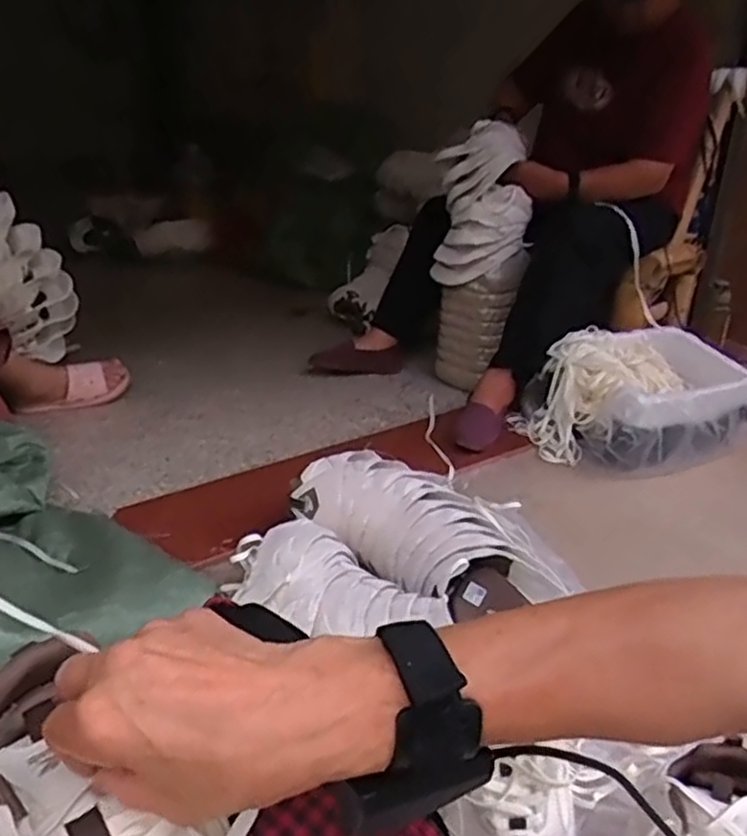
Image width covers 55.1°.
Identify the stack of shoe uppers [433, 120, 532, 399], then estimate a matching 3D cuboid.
[{"bbox_3d":[0.237,-0.343,1.602,0.205,0.558,0.187,8,25,10],"label":"stack of shoe uppers"}]

